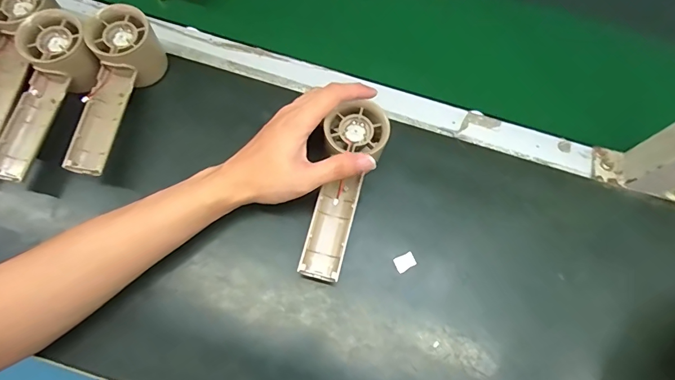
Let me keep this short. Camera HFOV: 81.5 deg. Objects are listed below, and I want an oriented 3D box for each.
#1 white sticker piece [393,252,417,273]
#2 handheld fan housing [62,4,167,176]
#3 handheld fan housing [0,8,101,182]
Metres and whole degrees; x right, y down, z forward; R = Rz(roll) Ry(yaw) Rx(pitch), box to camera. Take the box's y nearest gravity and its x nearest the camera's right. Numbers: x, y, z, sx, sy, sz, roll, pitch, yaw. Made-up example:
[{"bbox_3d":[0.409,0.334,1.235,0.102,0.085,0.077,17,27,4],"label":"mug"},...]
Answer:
[{"bbox_3d":[0.062,0.066,0.357,0.019,0.004,0.014,-26,81,-8],"label":"white sticker piece"},{"bbox_3d":[-0.205,-0.088,0.367,0.053,0.061,0.153,5,71,4],"label":"handheld fan housing"},{"bbox_3d":[-0.273,-0.086,0.360,0.063,0.044,0.158,22,87,9],"label":"handheld fan housing"}]

